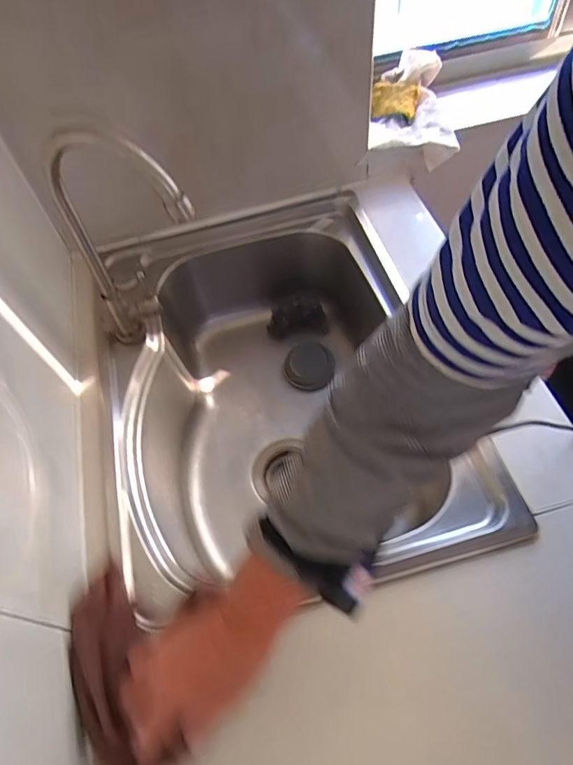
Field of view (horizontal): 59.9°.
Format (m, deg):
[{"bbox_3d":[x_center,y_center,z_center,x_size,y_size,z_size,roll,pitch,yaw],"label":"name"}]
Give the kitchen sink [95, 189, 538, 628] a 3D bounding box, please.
[{"bbox_3d":[-0.023,0.026,0.723,0.412,0.207,0.569,-14,56,-4],"label":"kitchen sink"}]

